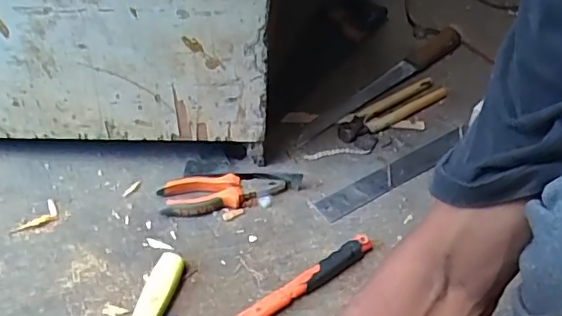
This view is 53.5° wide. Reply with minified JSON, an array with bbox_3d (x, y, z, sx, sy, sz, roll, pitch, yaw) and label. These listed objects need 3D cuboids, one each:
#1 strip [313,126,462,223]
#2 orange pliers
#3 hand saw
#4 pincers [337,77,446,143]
[{"bbox_3d":[0.161,0.023,0.794,0.266,0.005,0.042,-24,51,-26],"label":"strip"},{"bbox_3d":[-0.075,0.044,0.725,0.157,0.024,0.050,-9,47,-16],"label":"orange pliers"},{"bbox_3d":[0.179,-0.132,0.934,0.049,0.030,0.418,36,51,25],"label":"hand saw"},{"bbox_3d":[0.176,-0.082,0.894,0.227,0.014,0.057,-26,54,-29],"label":"pincers"}]

